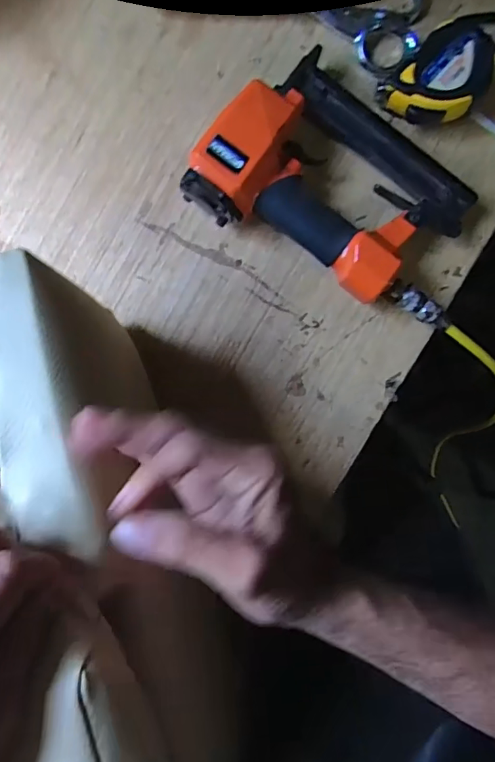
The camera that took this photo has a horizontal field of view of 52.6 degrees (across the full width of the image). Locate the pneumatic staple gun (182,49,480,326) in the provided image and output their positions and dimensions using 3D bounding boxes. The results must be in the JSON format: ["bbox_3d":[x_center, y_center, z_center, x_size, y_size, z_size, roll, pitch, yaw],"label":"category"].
[{"bbox_3d":[0.085,-0.165,0.428,0.247,0.066,0.152,28,93,0],"label":"pneumatic staple gun"}]

